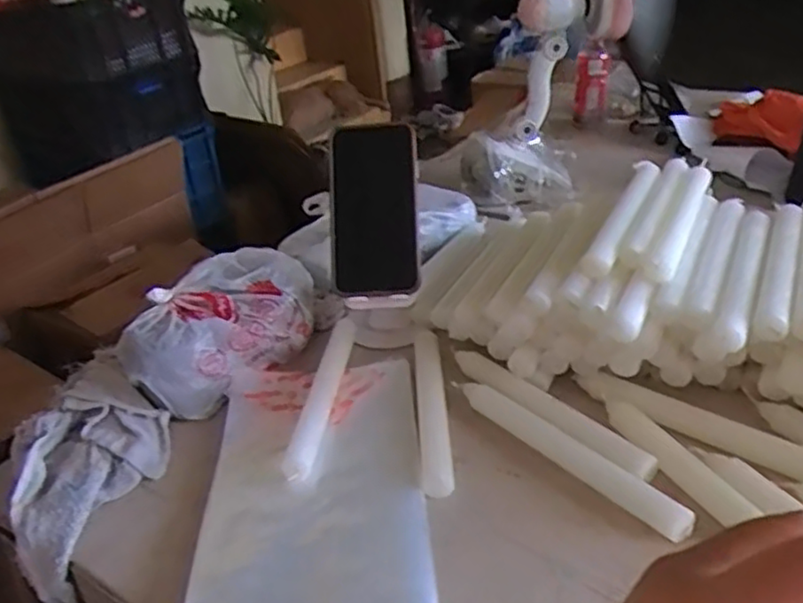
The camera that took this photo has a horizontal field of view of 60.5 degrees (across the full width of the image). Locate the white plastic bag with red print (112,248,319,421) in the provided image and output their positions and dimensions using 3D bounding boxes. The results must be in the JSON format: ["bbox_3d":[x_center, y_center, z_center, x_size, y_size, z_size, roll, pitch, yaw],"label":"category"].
[{"bbox_3d":[-0.166,0.016,0.622,0.102,0.070,0.172,14,38,30],"label":"white plastic bag with red print"}]

